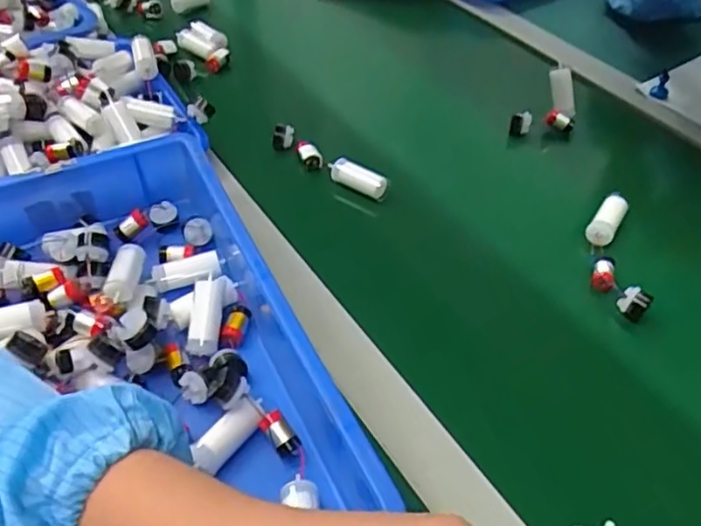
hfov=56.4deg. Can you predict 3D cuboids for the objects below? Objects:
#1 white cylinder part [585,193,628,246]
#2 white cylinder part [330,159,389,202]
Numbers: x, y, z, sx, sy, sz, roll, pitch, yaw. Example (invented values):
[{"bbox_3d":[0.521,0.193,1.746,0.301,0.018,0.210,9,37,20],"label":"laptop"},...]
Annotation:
[{"bbox_3d":[0.216,-0.039,0.546,0.020,0.015,0.063,25,51,23],"label":"white cylinder part"},{"bbox_3d":[0.009,-0.074,0.582,0.051,0.028,0.020,25,51,23],"label":"white cylinder part"}]

